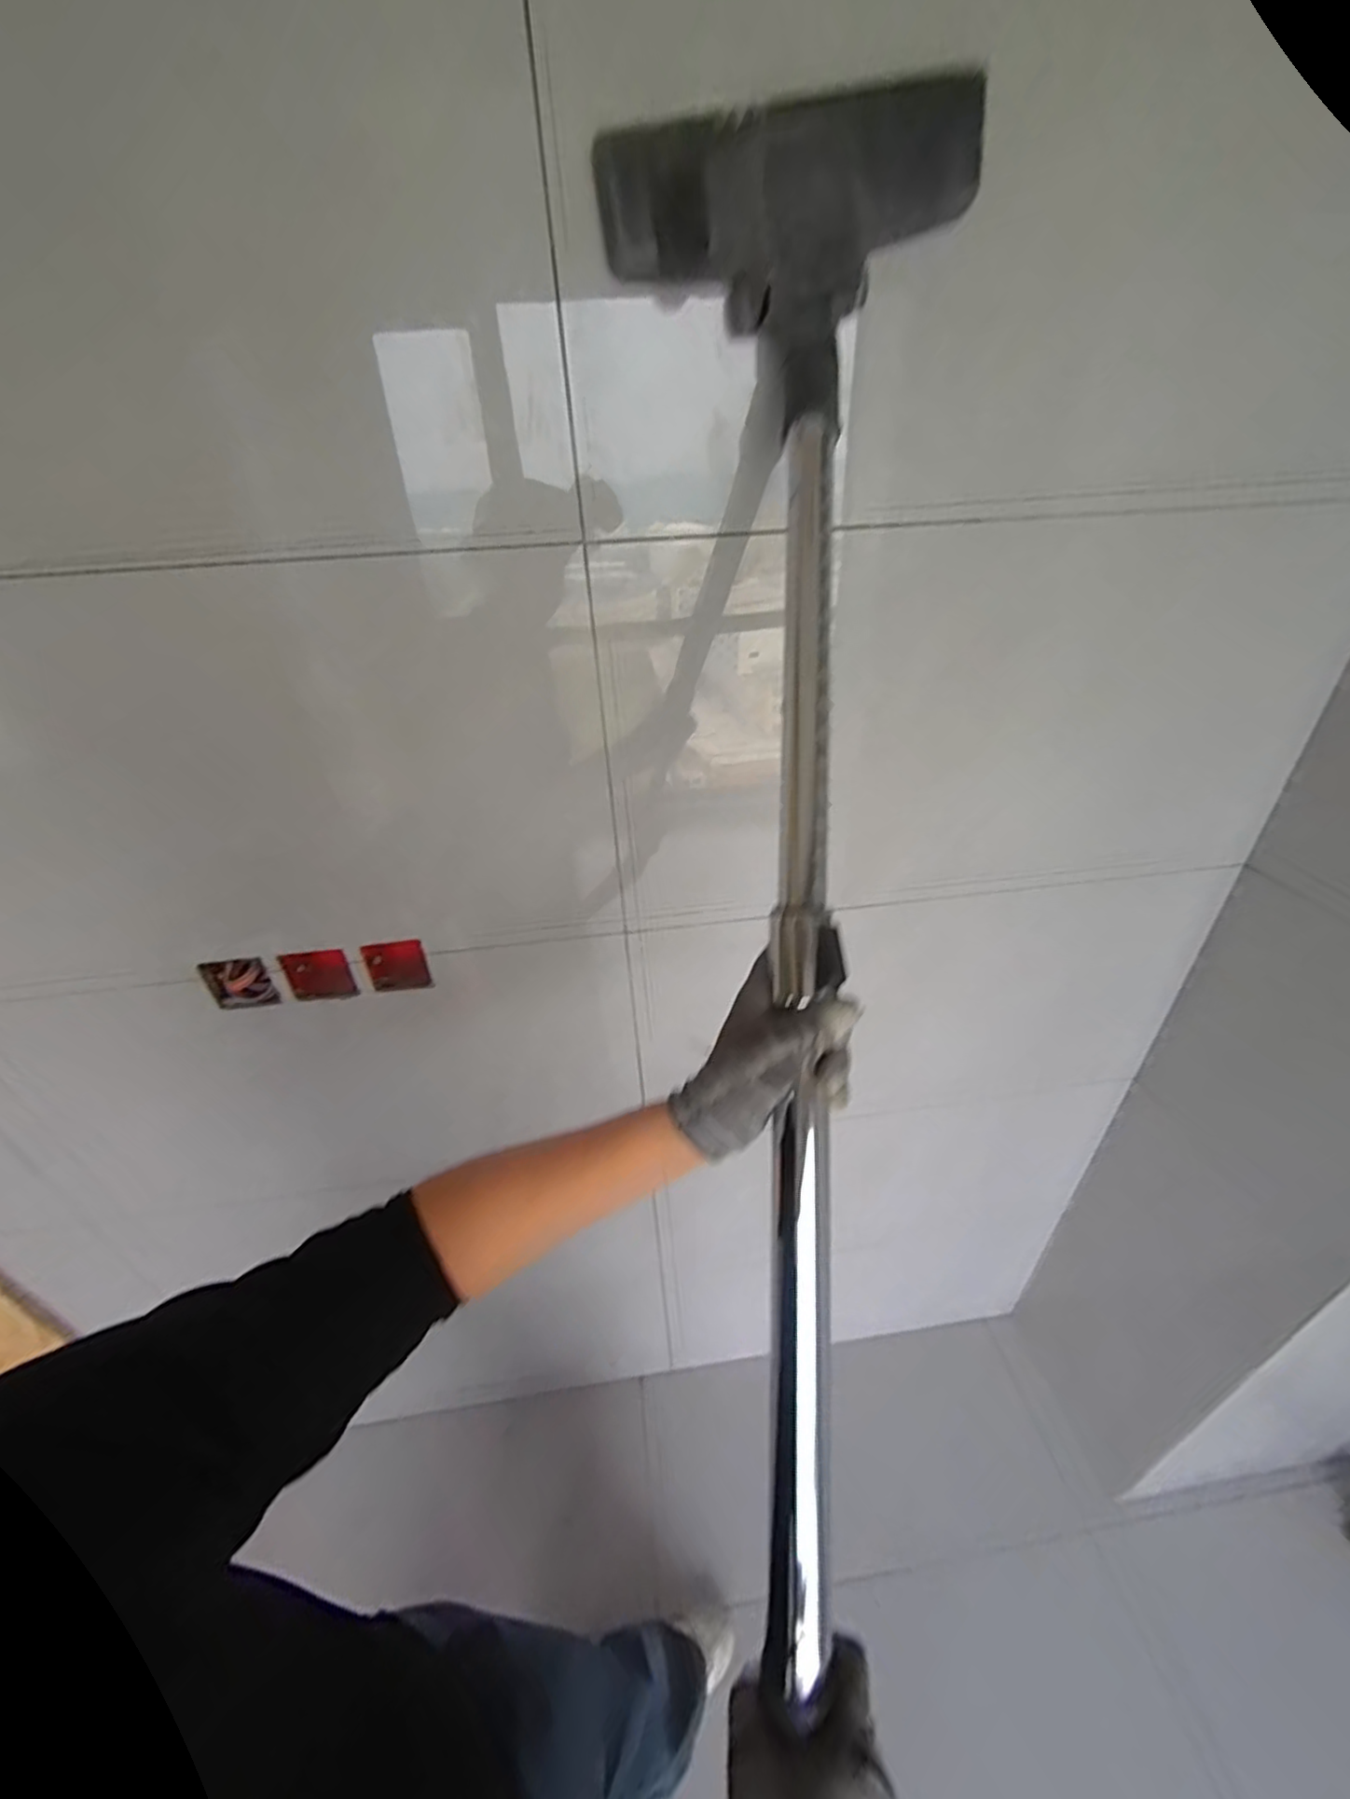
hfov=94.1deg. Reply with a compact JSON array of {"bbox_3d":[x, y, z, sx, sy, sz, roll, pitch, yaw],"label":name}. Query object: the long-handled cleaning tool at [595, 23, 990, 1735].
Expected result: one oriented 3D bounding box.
[{"bbox_3d":[0.073,-0.038,0.398,0.247,0.958,0.074,1,-4,0],"label":"long-handled cleaning tool"}]

